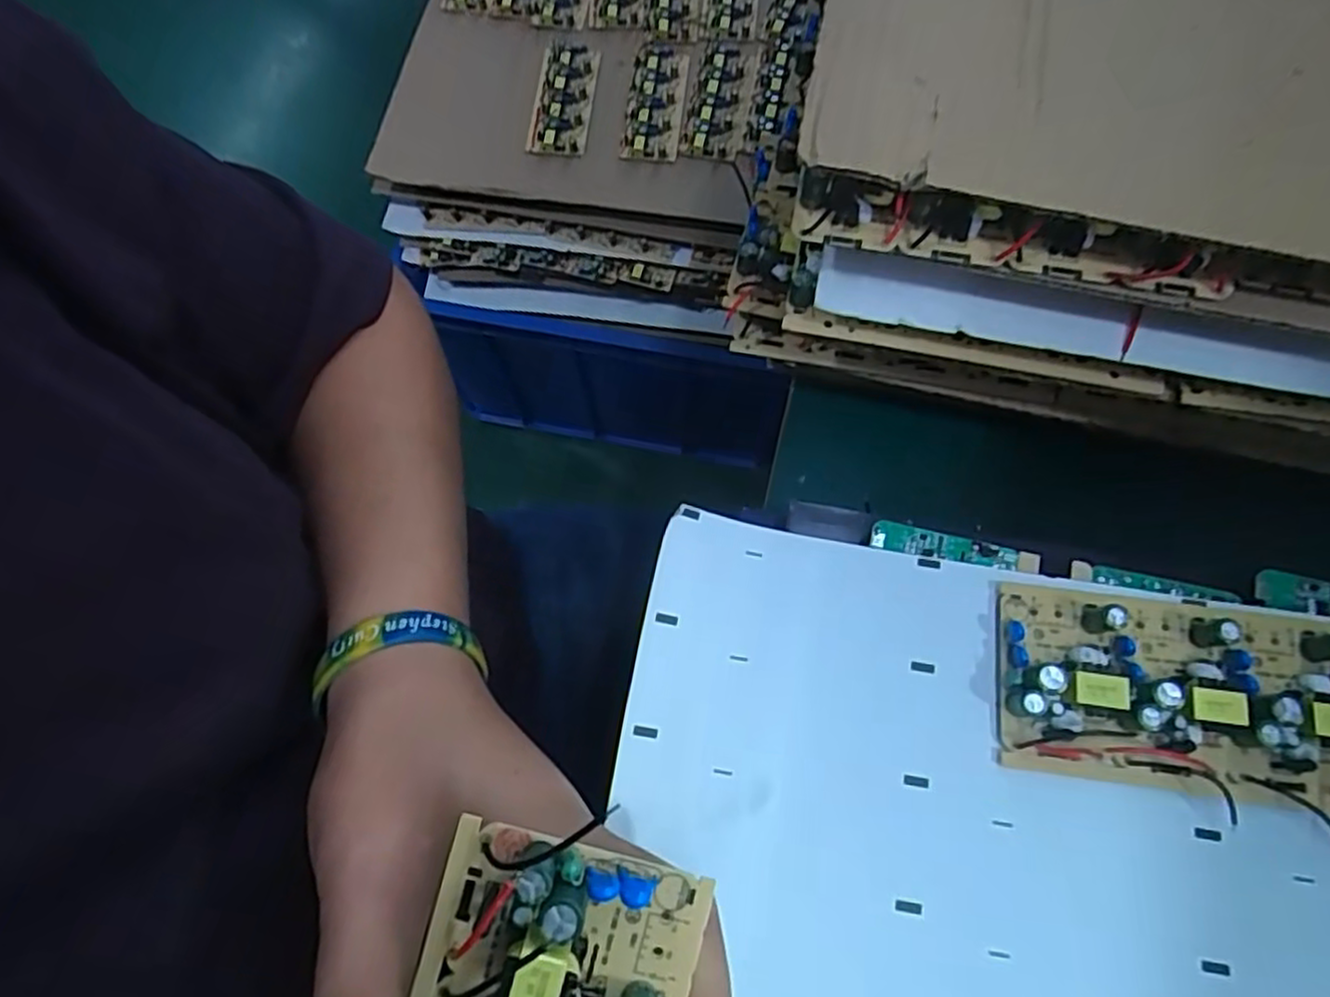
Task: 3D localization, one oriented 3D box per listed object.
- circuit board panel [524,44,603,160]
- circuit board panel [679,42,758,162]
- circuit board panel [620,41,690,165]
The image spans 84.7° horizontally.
[{"bbox_3d":[-0.105,-0.418,0.757,0.059,0.017,0.136,7,73,3],"label":"circuit board panel"},{"bbox_3d":[0.056,-0.419,0.763,0.065,0.011,0.149,7,73,3],"label":"circuit board panel"},{"bbox_3d":[-0.008,-0.417,0.758,0.057,0.016,0.153,6,73,3],"label":"circuit board panel"}]

